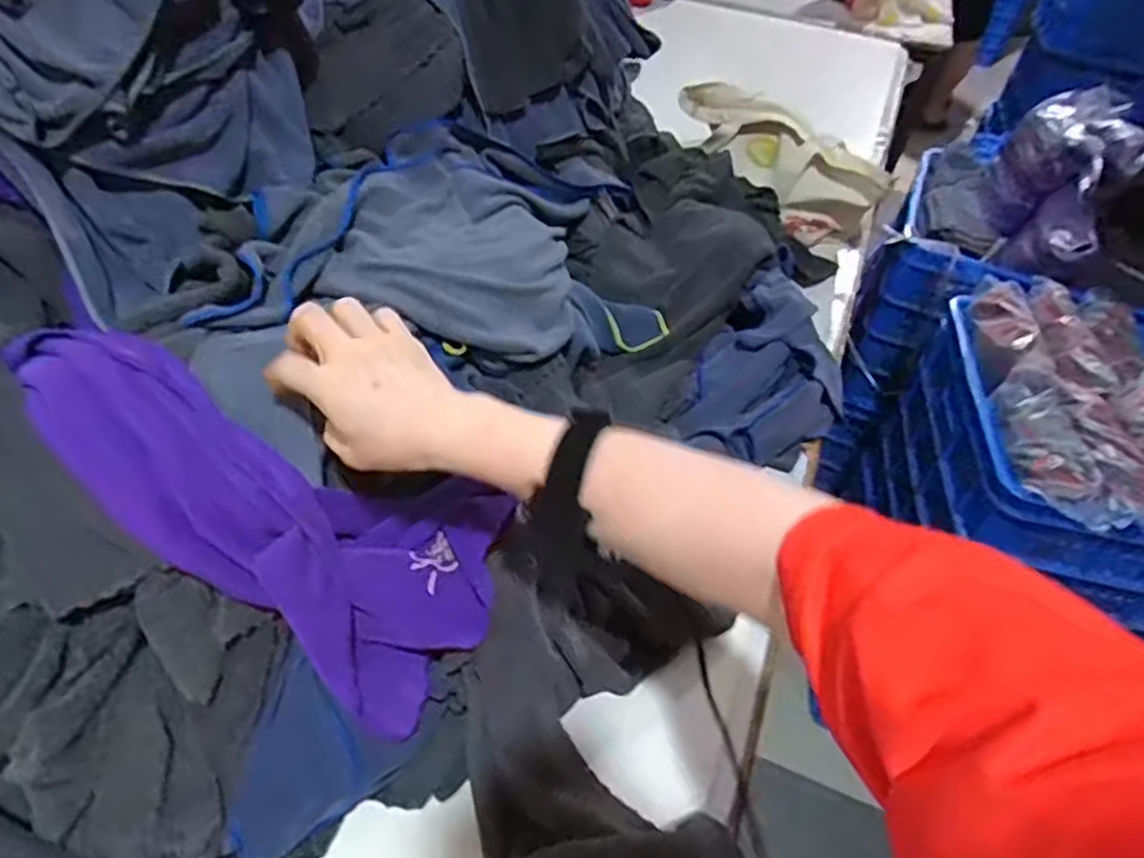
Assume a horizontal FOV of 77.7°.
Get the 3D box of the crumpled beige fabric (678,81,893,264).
[{"bbox_3d":[0.281,-0.402,1.036,0.080,0.138,0.349,-31,70,-30],"label":"crumpled beige fabric"}]

